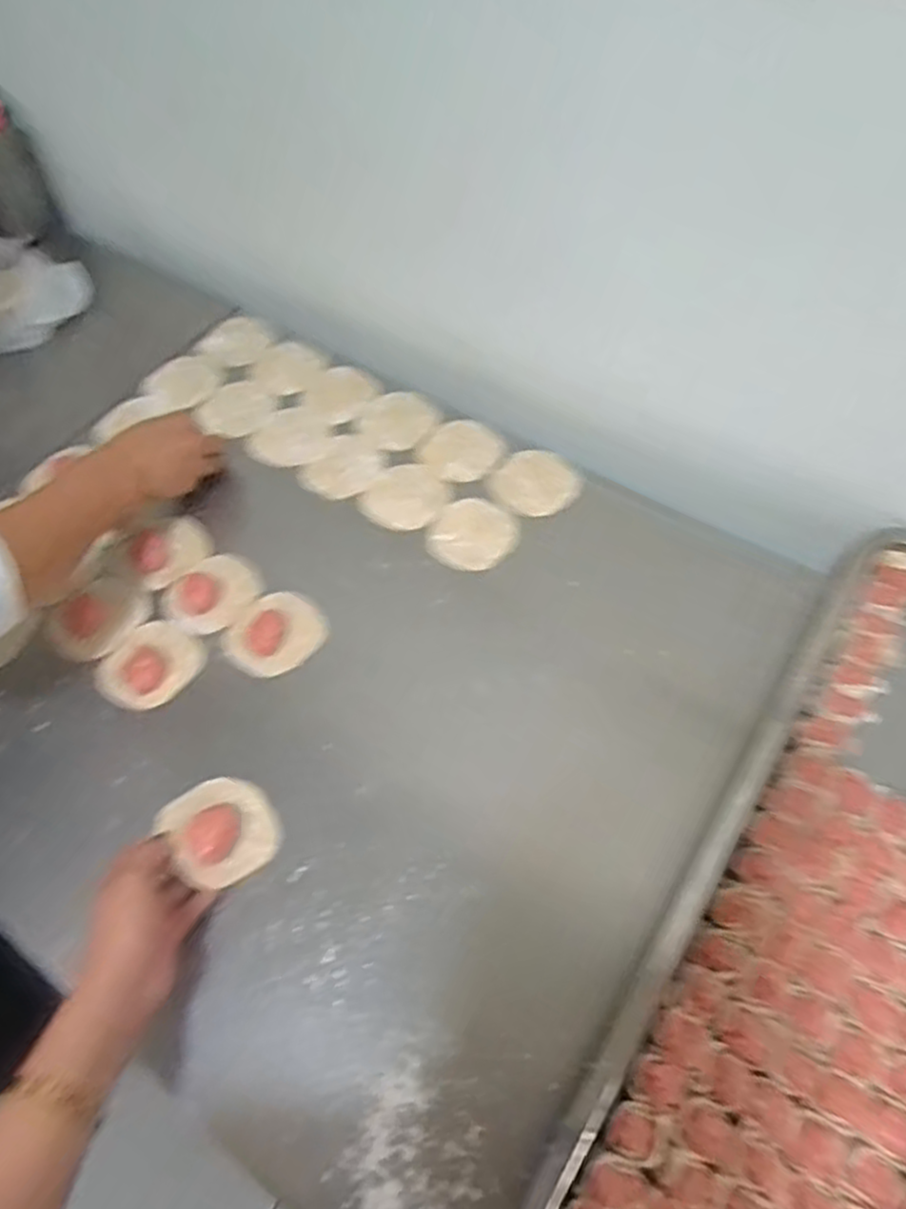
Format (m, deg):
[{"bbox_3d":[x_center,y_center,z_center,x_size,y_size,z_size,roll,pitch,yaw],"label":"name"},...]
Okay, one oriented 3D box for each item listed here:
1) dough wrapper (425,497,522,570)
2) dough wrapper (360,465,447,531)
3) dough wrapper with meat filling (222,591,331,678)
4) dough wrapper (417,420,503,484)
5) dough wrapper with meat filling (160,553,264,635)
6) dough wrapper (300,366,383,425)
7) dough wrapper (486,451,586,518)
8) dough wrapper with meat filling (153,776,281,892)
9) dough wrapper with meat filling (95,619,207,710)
[{"bbox_3d":[0.018,-0.067,0.713,0.079,0.004,0.082,-1,59,2],"label":"dough wrapper"},{"bbox_3d":[-0.047,-0.106,0.740,0.078,0.009,0.085,-1,59,2],"label":"dough wrapper"},{"bbox_3d":[-0.157,0.024,0.667,0.074,0.011,0.086,38,68,22],"label":"dough wrapper with meat filling"},{"bbox_3d":[0.009,-0.154,0.754,0.072,0.010,0.072,-1,59,2],"label":"dough wrapper"},{"bbox_3d":[-0.221,-0.010,0.694,0.088,0.014,0.071,-33,63,-16],"label":"dough wrapper with meat filling"},{"bbox_3d":[-0.124,-0.229,0.822,0.072,0.015,0.072,-1,59,2],"label":"dough wrapper"},{"bbox_3d":[0.081,-0.121,0.744,0.084,0.004,0.083,-1,59,2],"label":"dough wrapper"},{"bbox_3d":[-0.168,0.165,0.556,0.074,0.012,0.074,-22,77,-34],"label":"dough wrapper with meat filling"},{"bbox_3d":[-0.269,0.050,0.659,0.079,0.017,0.083,-1,59,2],"label":"dough wrapper with meat filling"}]

